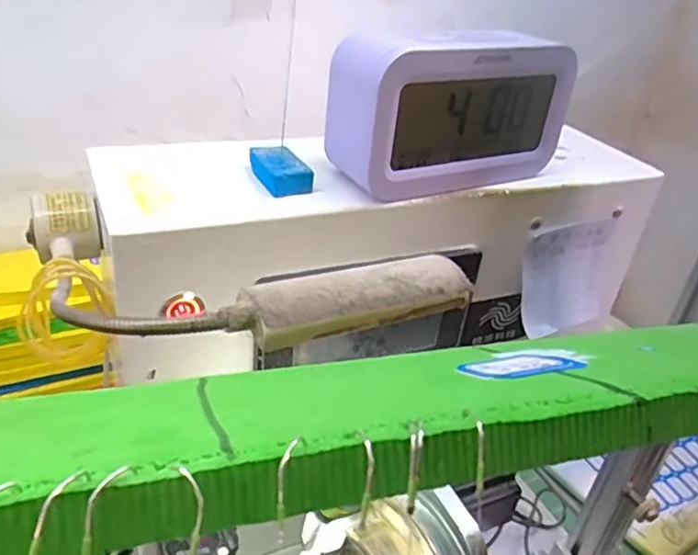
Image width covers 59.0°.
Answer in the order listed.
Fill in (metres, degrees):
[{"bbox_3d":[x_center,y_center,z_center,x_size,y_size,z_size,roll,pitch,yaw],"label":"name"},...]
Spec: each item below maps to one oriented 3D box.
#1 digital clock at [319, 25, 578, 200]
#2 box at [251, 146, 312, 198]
[{"bbox_3d":[0.057,-0.092,0.339,0.146,0.076,0.038,-13,37,-29],"label":"digital clock"},{"bbox_3d":[-0.036,-0.057,0.330,0.023,0.014,0.036,-10,36,-25],"label":"box"}]

